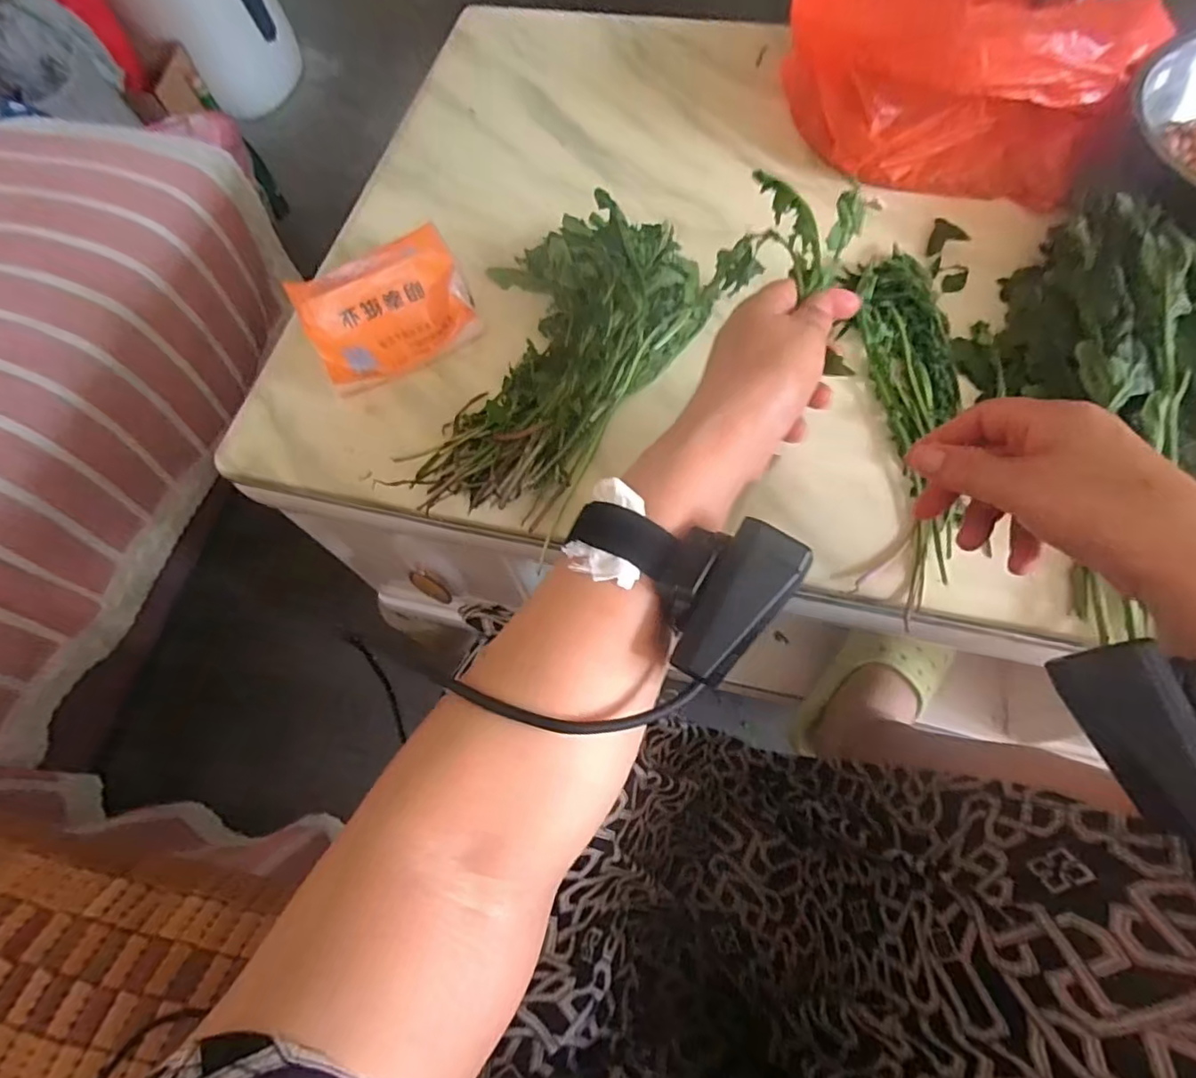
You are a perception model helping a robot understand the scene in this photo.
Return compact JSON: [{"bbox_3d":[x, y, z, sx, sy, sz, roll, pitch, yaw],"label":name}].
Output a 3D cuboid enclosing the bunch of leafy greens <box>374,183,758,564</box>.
[{"bbox_3d":[-0.041,-0.154,0.448,0.170,0.059,0.303,32,72,15],"label":"bunch of leafy greens"}]

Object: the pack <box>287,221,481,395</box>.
[{"bbox_3d":[-0.162,-0.178,0.460,0.132,0.057,0.077,-36,70,-12],"label":"pack"}]

